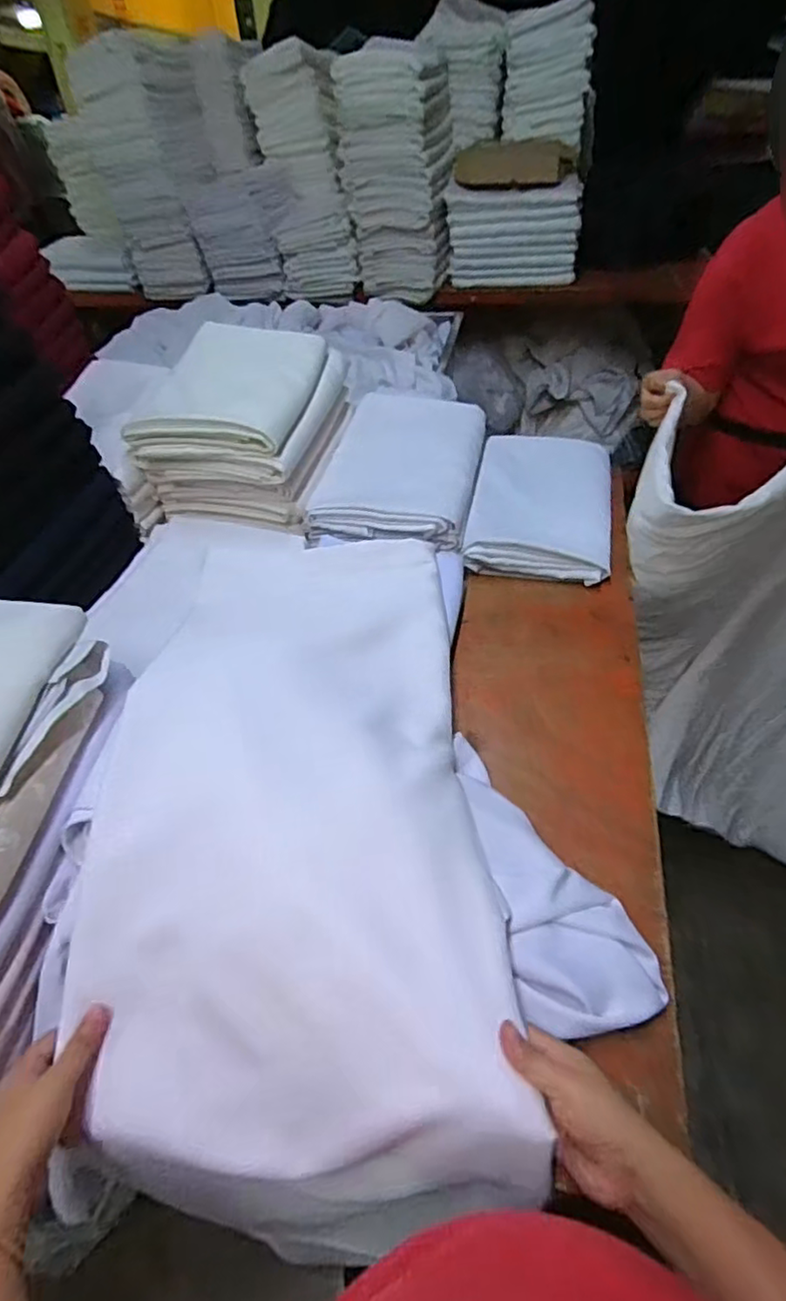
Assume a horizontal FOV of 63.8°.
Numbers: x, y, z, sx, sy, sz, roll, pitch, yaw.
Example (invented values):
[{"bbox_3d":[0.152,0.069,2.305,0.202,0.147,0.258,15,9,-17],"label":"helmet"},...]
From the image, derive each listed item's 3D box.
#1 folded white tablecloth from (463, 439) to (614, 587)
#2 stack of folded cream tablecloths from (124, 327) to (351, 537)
[{"bbox_3d":[0.264,-0.266,1.118,0.238,0.038,0.398,6,46,10],"label":"folded white tablecloth"},{"bbox_3d":[-0.263,-0.409,1.130,0.293,0.190,0.376,5,46,9],"label":"stack of folded cream tablecloths"}]

